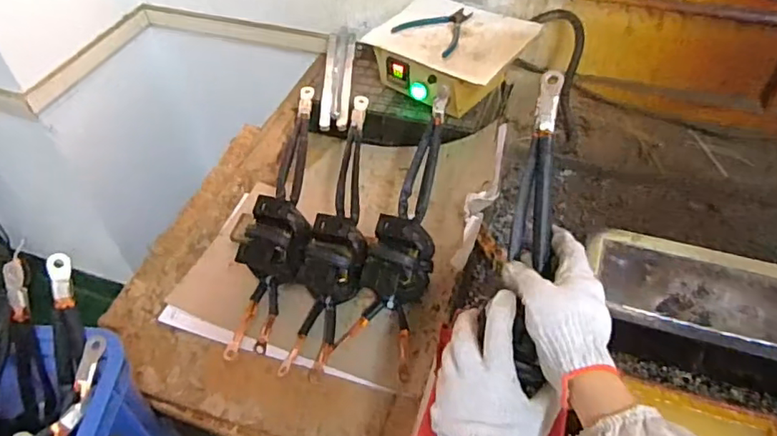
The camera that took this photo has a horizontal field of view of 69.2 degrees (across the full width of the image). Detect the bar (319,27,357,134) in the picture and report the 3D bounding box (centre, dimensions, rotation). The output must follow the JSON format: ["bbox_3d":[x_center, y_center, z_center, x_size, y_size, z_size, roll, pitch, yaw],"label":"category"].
[{"bbox_3d":[-0.096,-0.275,1.074,0.054,0.016,0.323,-1,48,3],"label":"bar"}]

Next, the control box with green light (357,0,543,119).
[{"bbox_3d":[0.111,-0.292,1.024,0.245,0.104,0.192,29,55,27],"label":"control box with green light"}]

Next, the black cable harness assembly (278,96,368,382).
[{"bbox_3d":[-0.067,0.008,0.808,0.091,0.074,0.437,6,69,9],"label":"black cable harness assembly"}]

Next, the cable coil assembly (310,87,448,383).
[{"bbox_3d":[0.021,0.018,0.798,0.114,0.104,0.453,13,75,15],"label":"cable coil assembly"}]

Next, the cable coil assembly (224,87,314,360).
[{"bbox_3d":[-0.151,-0.010,0.826,0.079,0.084,0.423,7,72,10],"label":"cable coil assembly"}]

